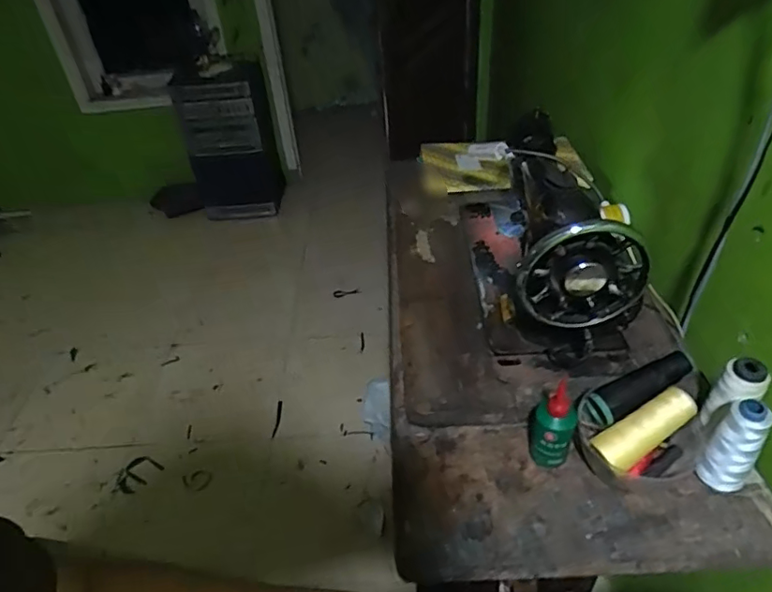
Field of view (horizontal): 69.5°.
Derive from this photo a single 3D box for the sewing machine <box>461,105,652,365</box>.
[{"bbox_3d":[0.206,-0.112,0.773,0.167,0.198,0.393,-6,40,0],"label":"sewing machine"}]

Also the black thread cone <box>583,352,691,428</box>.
[{"bbox_3d":[0.275,0.098,0.600,0.113,0.034,0.034,-30,43,0],"label":"black thread cone"}]

